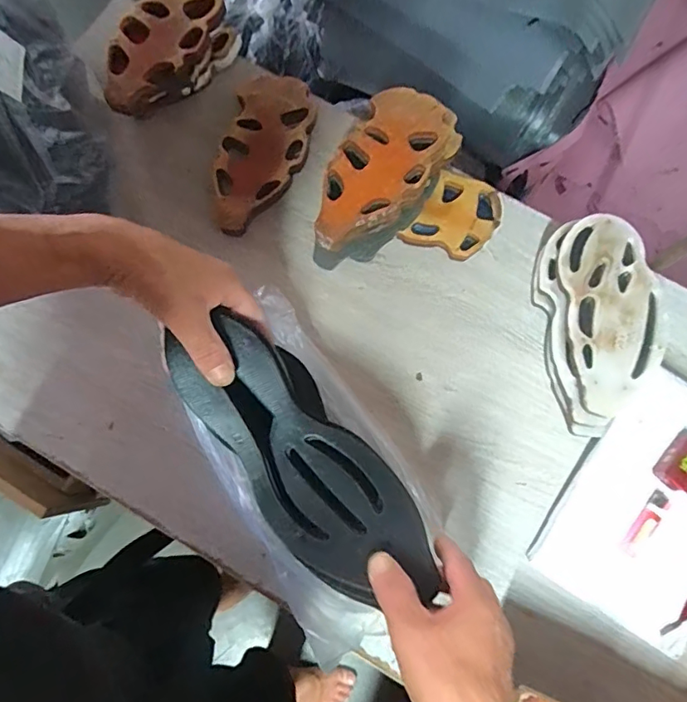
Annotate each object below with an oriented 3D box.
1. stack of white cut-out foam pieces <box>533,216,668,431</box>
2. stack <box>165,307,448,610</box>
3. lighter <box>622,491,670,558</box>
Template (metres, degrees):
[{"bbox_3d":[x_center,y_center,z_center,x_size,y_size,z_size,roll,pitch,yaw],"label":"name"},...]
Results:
[{"bbox_3d":[0.302,-0.030,0.605,0.122,0.070,0.247,-3,78,-1],"label":"stack of white cut-out foam pieces"},{"bbox_3d":[-0.031,0.093,0.421,0.100,0.028,0.271,-41,85,-9],"label":"stack"},{"bbox_3d":[0.343,0.195,0.581,0.021,0.008,0.079,36,80,7],"label":"lighter"}]

